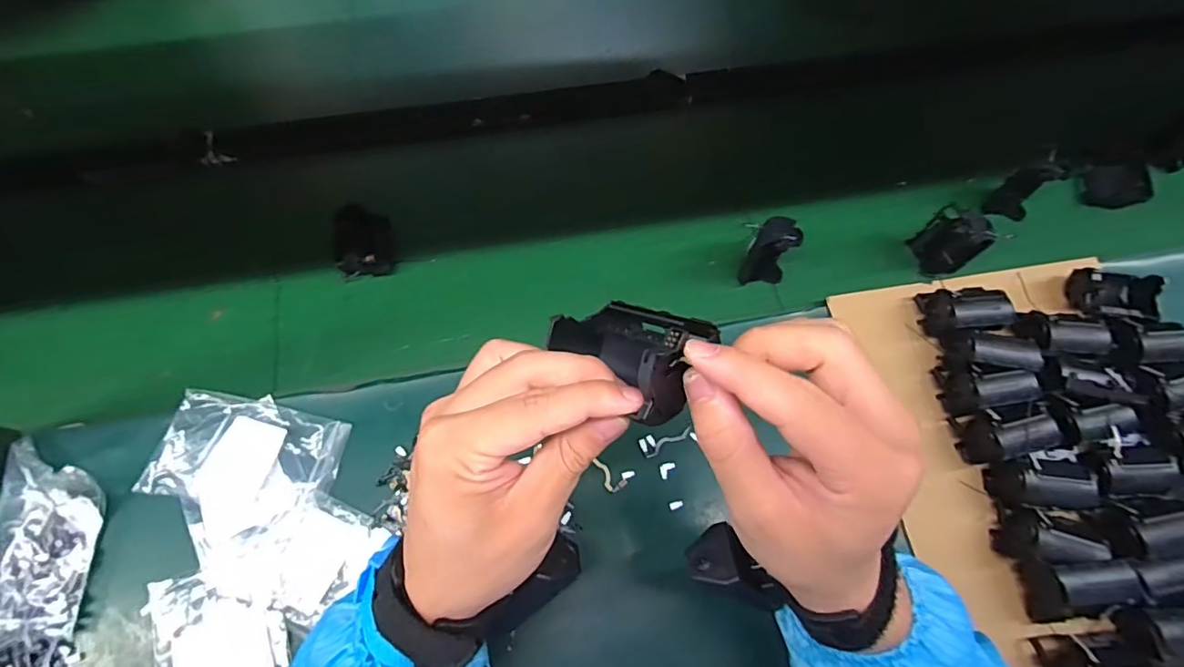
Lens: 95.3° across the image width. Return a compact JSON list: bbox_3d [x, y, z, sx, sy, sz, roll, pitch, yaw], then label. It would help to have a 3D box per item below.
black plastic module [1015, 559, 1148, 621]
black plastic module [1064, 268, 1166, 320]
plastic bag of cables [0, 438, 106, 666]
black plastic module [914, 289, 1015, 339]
[{"bbox_3d":[0.385,0.198,0.420,0.071,0.049,0.042,-2,67,-1],"label":"black plastic module"},{"bbox_3d":[0.505,-0.038,0.521,0.066,0.032,0.049,11,67,5],"label":"black plastic module"},{"bbox_3d":[-0.458,0.202,0.425,0.107,0.039,0.223,-9,66,-5],"label":"plastic bag of cables"},{"bbox_3d":[0.356,-0.024,0.515,0.076,0.034,0.050,-7,67,-3],"label":"black plastic module"}]

